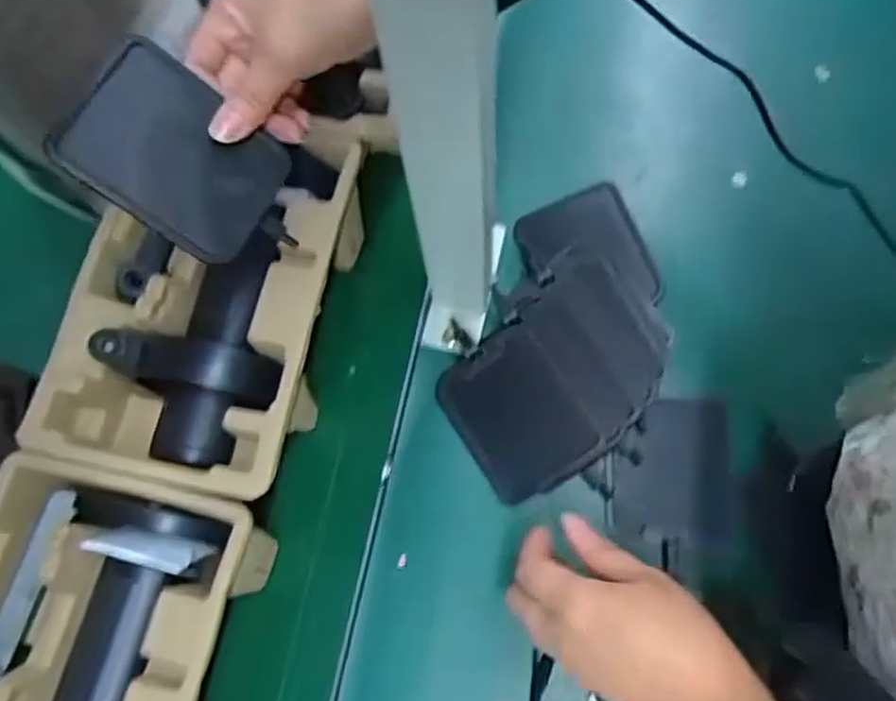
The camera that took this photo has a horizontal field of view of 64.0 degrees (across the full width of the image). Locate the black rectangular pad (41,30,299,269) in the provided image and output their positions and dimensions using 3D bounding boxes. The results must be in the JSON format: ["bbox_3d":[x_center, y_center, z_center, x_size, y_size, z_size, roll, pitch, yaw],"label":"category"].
[{"bbox_3d":[-0.136,-0.098,0.364,0.098,0.005,0.076,37,73,-22],"label":"black rectangular pad"}]

